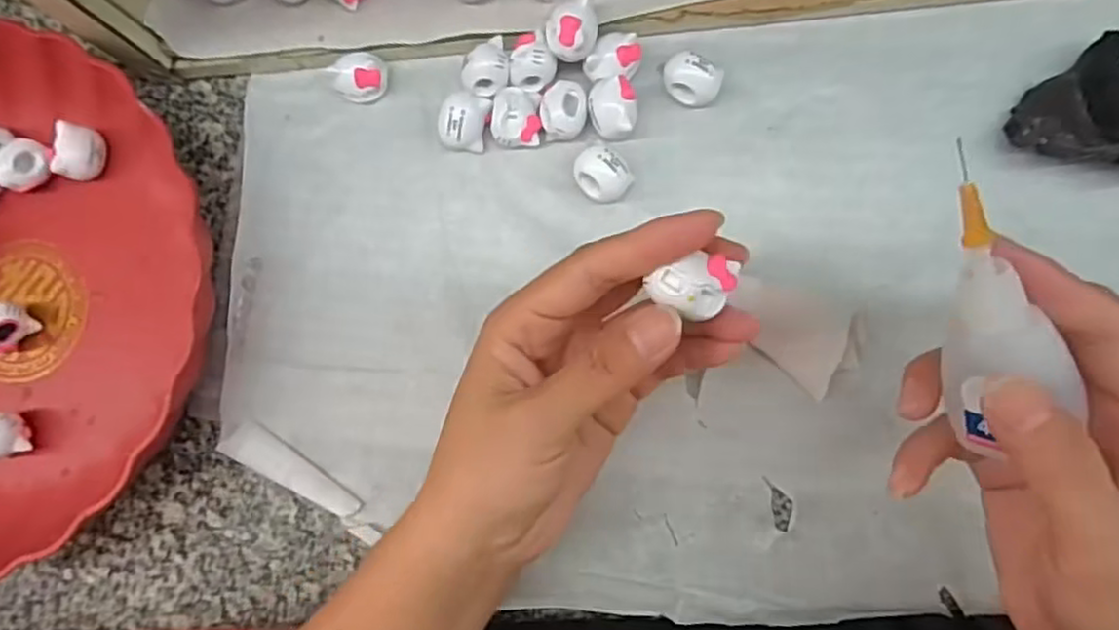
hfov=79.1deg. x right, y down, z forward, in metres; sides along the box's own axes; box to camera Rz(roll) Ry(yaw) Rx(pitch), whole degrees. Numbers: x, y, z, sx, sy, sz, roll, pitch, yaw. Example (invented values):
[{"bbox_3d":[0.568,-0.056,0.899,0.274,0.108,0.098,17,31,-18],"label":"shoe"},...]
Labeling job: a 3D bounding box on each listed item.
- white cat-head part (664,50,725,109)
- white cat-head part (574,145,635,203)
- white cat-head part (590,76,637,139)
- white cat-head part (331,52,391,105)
[{"bbox_3d":[0.059,-0.102,0.297,0.026,0.020,0.019,6,86,8],"label":"white cat-head part"},{"bbox_3d":[0.019,-0.061,0.296,0.023,0.017,0.023,-1,86,7],"label":"white cat-head part"},{"bbox_3d":[0.023,-0.089,0.296,0.021,0.015,0.025,-2,85,7],"label":"white cat-head part"},{"bbox_3d":[-0.092,-0.110,0.316,0.023,0.017,0.019,-42,82,3],"label":"white cat-head part"}]

